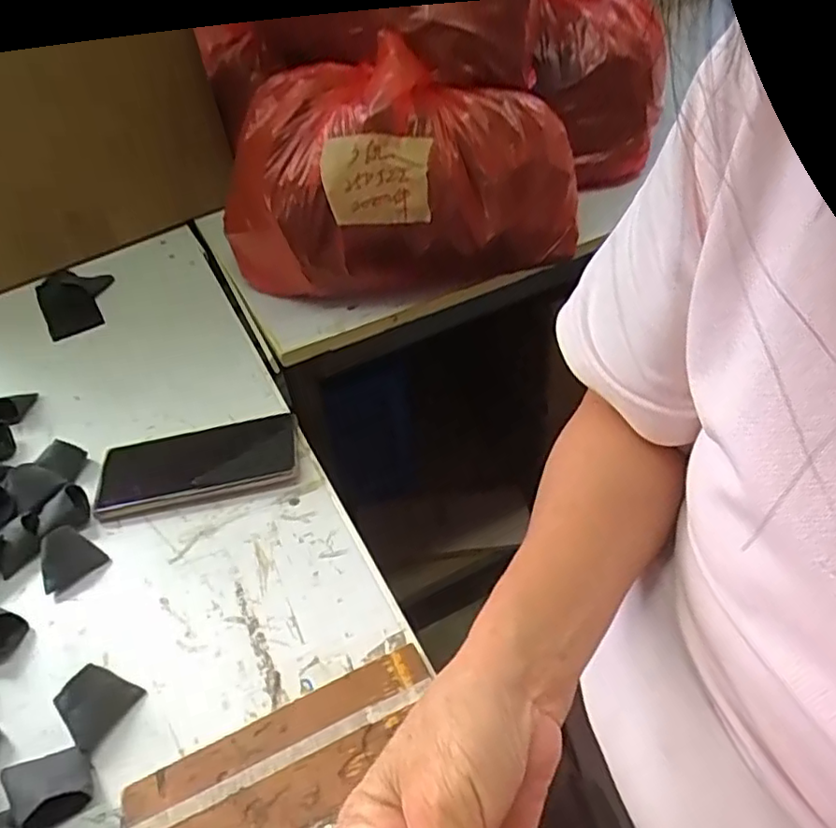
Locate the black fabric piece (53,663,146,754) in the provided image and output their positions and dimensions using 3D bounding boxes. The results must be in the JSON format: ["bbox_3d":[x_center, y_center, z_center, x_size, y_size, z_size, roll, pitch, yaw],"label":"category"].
[{"bbox_3d":[-0.193,0.173,0.379,0.030,0.025,0.040,20,50,25],"label":"black fabric piece"}]

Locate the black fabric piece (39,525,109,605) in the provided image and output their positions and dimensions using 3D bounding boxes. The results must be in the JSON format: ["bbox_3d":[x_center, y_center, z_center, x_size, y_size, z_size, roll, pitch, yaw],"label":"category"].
[{"bbox_3d":[-0.252,0.106,0.454,0.037,0.028,0.041,24,52,28],"label":"black fabric piece"}]

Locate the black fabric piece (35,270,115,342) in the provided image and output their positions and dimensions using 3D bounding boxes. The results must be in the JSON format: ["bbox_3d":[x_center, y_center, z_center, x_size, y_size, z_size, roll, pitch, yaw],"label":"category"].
[{"bbox_3d":[-0.379,-0.130,0.704,0.079,0.018,0.109,-27,48,-20],"label":"black fabric piece"}]

